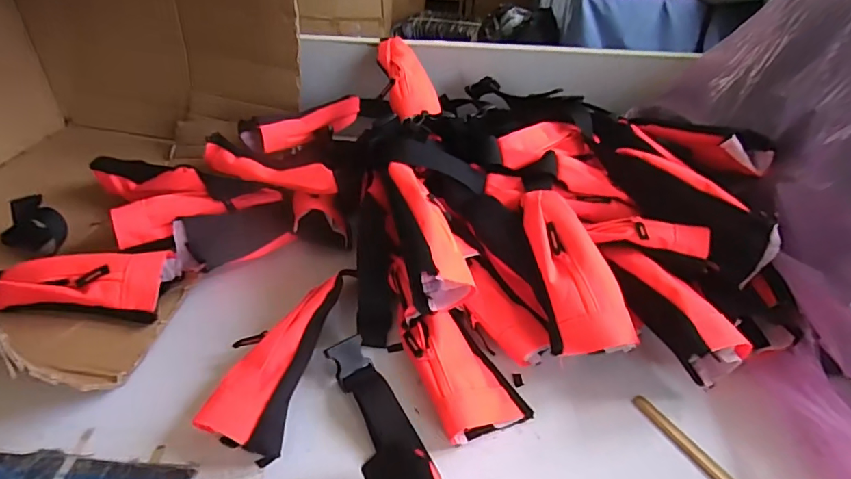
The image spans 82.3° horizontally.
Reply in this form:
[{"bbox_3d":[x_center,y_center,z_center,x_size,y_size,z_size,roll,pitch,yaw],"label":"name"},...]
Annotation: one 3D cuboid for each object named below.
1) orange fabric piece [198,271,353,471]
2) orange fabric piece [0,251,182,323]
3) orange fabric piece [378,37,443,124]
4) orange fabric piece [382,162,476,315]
[{"bbox_3d":[-0.170,0.124,0.569,0.097,0.062,0.245,8,41,7],"label":"orange fabric piece"},{"bbox_3d":[-0.426,0.058,0.611,0.199,0.064,0.082,2,40,0],"label":"orange fabric piece"},{"bbox_3d":[-0.023,-0.272,0.813,0.089,0.029,0.206,-8,59,-13],"label":"orange fabric piece"},{"bbox_3d":[-0.003,-0.015,0.590,0.074,0.071,0.197,-13,63,-17],"label":"orange fabric piece"}]

